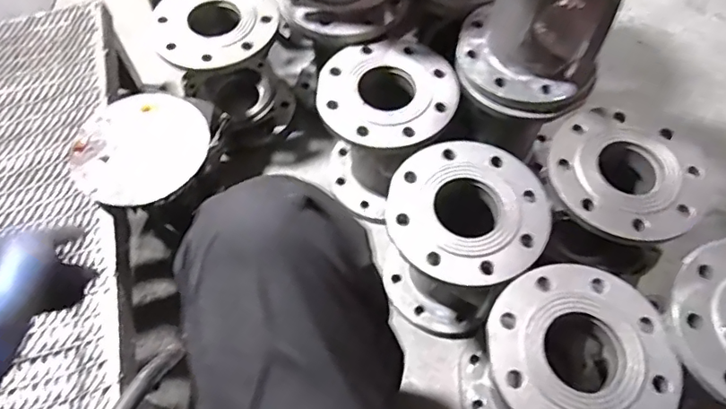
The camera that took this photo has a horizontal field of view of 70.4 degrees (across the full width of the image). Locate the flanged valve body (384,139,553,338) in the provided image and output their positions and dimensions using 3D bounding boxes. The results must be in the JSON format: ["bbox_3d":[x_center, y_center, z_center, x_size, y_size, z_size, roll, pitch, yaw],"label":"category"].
[{"bbox_3d":[0.132,0.057,0.723,0.188,0.224,0.190,-1,60,2],"label":"flanged valve body"}]

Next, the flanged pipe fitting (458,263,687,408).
[{"bbox_3d":[0.237,0.212,0.645,0.196,0.235,0.193,-1,60,2],"label":"flanged pipe fitting"}]

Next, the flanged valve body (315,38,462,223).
[{"bbox_3d":[0.038,-0.108,0.811,0.198,0.219,0.187,-1,60,2],"label":"flanged valve body"}]

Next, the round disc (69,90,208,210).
[{"bbox_3d":[-0.282,-0.073,0.655,0.159,0.010,0.167,1,65,-3],"label":"round disc"}]

